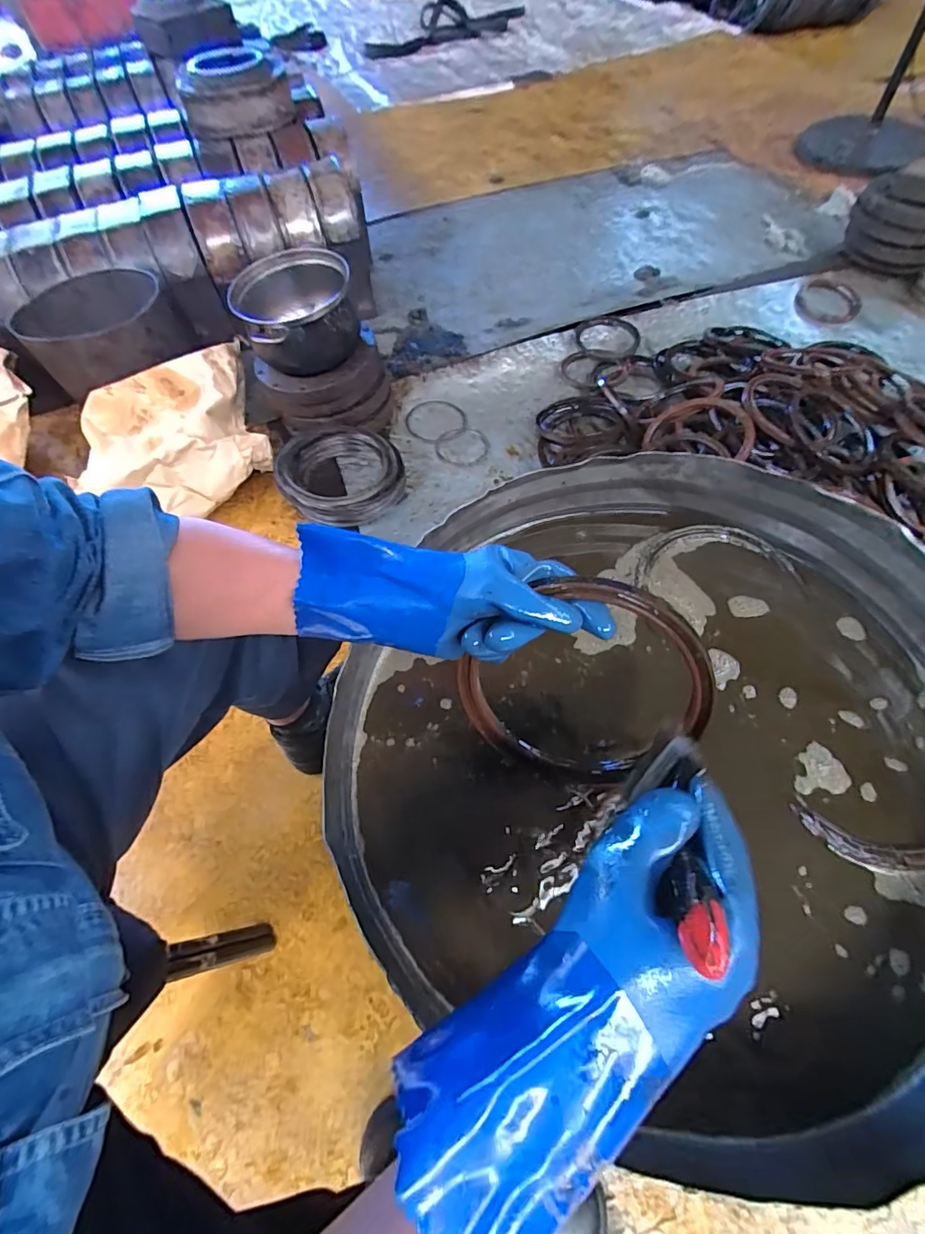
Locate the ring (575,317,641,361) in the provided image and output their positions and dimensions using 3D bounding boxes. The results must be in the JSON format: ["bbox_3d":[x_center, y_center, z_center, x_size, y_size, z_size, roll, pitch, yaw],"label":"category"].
[{"bbox_3d":[0.334,-0.641,1.142,0.141,0.019,0.146,-2,64,4],"label":"ring"}]

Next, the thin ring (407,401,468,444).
[{"bbox_3d":[-0.056,-0.411,1.053,0.123,0.009,0.124,-3,67,8],"label":"thin ring"}]

